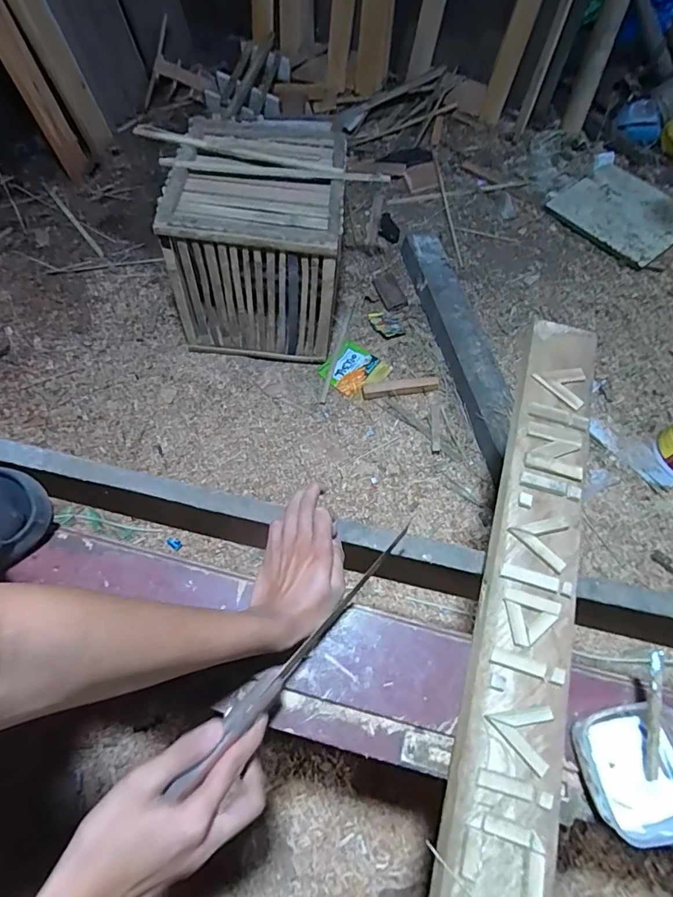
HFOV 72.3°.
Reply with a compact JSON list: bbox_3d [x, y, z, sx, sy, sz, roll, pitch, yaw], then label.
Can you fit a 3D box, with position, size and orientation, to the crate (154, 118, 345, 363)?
[{"bbox_3d":[-0.192,-0.563,1.251,0.404,0.390,0.490,2,65,0],"label":"crate"}]

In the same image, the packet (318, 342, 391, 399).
[{"bbox_3d":[0.048,-0.225,1.319,0.162,0.030,0.156,40,68,17],"label":"packet"}]

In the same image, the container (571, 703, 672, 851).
[{"bbox_3d":[0.263,0.277,0.400,0.099,0.037,0.095,-7,65,-4],"label":"container"}]

